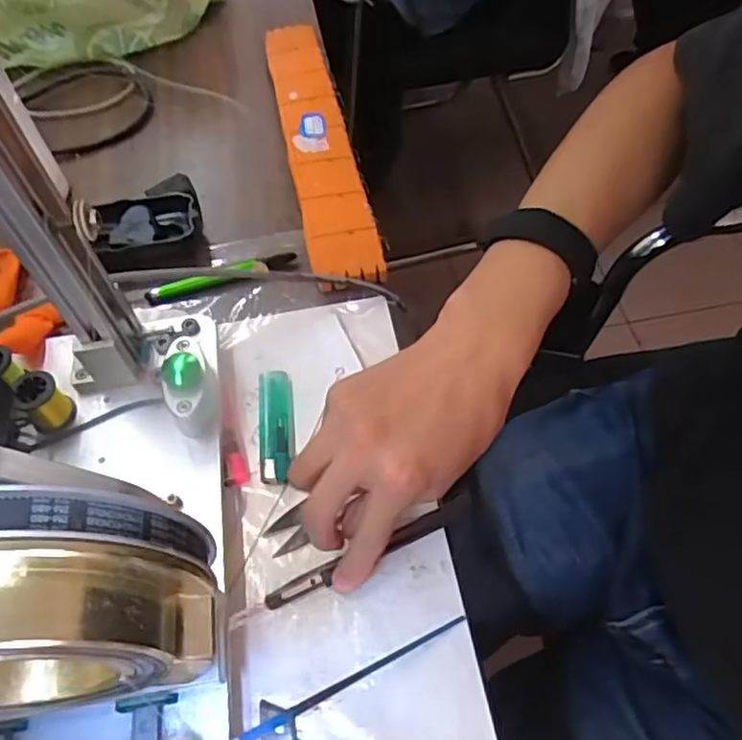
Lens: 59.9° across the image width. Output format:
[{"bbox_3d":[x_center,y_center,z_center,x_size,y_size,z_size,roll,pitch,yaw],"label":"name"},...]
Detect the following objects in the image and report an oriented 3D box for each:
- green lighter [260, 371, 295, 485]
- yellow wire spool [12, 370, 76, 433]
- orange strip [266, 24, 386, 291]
[{"bbox_3d":[-0.061,0.035,0.415,0.023,0.011,0.080,-6,56,-1],"label":"green lighter"},{"bbox_3d":[-0.201,0.020,0.397,0.025,0.035,0.023,-1,56,2],"label":"yellow wire spool"},{"bbox_3d":[-0.046,-0.197,0.560,0.053,0.025,0.320,-11,56,-5],"label":"orange strip"}]

